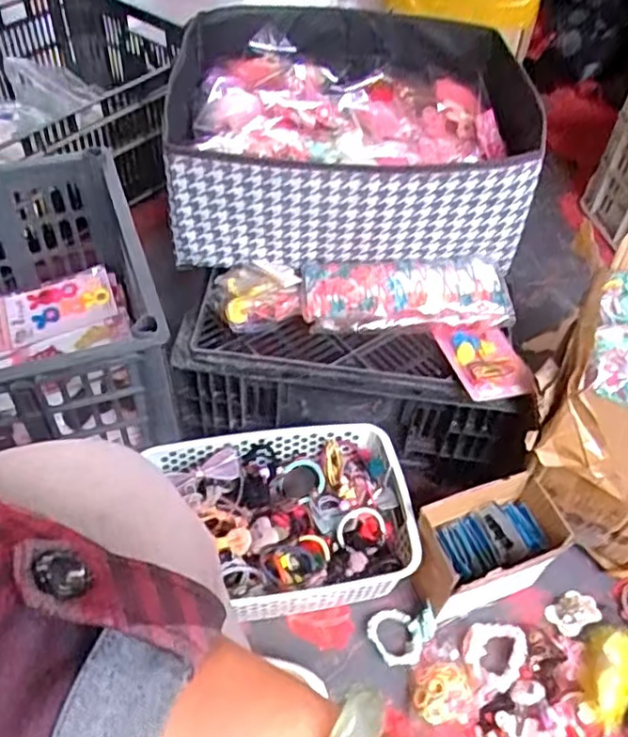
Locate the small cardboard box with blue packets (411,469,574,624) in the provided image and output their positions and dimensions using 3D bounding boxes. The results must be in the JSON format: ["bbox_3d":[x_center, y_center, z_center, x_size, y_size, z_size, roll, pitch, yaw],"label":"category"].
[{"bbox_3d":[0.183,0.197,0.725,0.149,0.110,0.094,-16,53,-17],"label":"small cardboard box with blue packets"}]

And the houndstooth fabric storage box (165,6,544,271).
[{"bbox_3d":[0.046,-0.303,0.836,0.407,0.152,0.398,3,50,-1],"label":"houndstooth fabric storage box"}]

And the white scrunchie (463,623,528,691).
[{"bbox_3d":[0.194,0.300,0.712,0.063,0.018,0.064,2,50,-2],"label":"white scrunchie"}]

